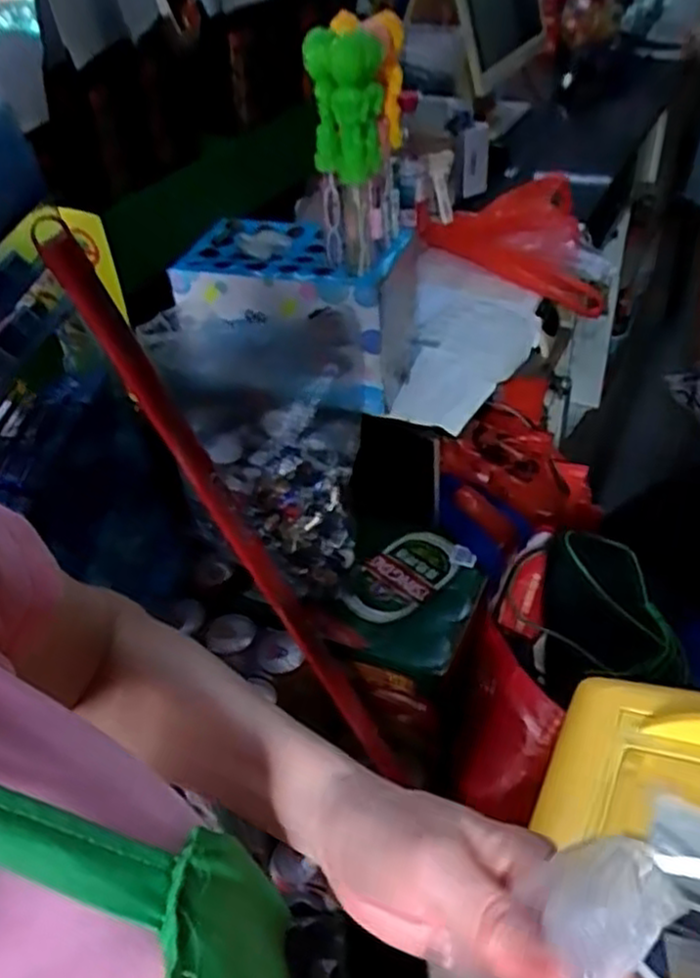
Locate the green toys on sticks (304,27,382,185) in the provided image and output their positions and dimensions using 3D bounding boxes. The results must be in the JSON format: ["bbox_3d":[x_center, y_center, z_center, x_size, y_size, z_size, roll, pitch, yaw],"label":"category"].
[{"bbox_3d":[-0.002,-0.320,0.634,0.063,0.116,0.062,-6,41,1],"label":"green toys on sticks"}]

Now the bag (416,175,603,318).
[{"bbox_3d":[0.236,-0.354,1.029,0.154,0.118,0.311,-26,45,-21],"label":"bag"}]

